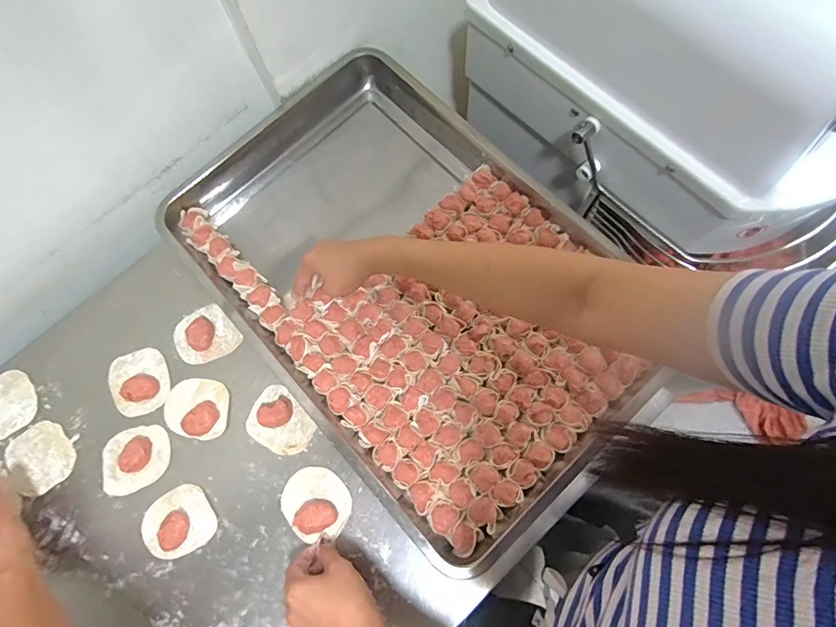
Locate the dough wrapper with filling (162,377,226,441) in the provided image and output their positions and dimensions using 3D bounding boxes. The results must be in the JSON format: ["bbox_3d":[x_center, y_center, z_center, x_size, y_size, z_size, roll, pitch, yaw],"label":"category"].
[{"bbox_3d":[-0.279,0.118,0.551,0.081,0.014,0.072,-2,73,4],"label":"dough wrapper with filling"}]

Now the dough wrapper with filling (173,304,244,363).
[{"bbox_3d":[-0.282,0.028,0.577,0.076,0.021,0.079,-1,73,4],"label":"dough wrapper with filling"}]

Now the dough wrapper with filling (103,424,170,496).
[{"bbox_3d":[-0.347,0.175,0.534,0.081,0.023,0.072,-16,73,-1],"label":"dough wrapper with filling"}]

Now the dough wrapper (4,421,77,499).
[{"bbox_3d":[-0.465,0.176,0.545,0.074,0.004,0.084,-42,75,-8],"label":"dough wrapper"}]

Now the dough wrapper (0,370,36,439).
[{"bbox_3d":[-0.535,0.119,0.572,0.073,0.007,0.078,-30,74,-5],"label":"dough wrapper"}]

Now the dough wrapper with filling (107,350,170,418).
[{"bbox_3d":[-0.359,0.086,0.564,0.072,0.018,0.084,-23,73,-3],"label":"dough wrapper with filling"}]

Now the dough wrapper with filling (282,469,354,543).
[{"bbox_3d":[-0.117,0.216,0.504,0.081,0.015,0.070,34,77,12],"label":"dough wrapper with filling"}]

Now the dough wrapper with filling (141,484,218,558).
[{"bbox_3d":[-0.281,0.242,0.509,0.081,0.018,0.071,-31,74,-5],"label":"dough wrapper with filling"}]

